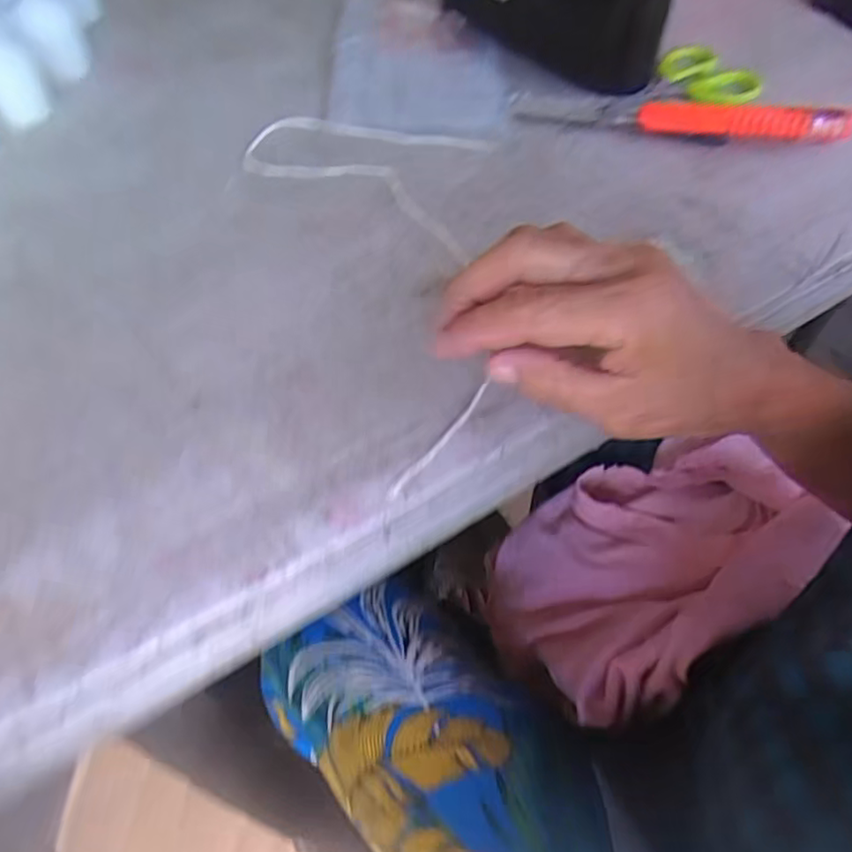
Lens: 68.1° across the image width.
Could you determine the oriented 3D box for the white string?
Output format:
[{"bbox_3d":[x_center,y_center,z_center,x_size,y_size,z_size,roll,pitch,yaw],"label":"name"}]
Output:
[{"bbox_3d":[-0.014,-0.091,0.325,0.142,0.012,0.261,-9,56,-9],"label":"white string"}]

